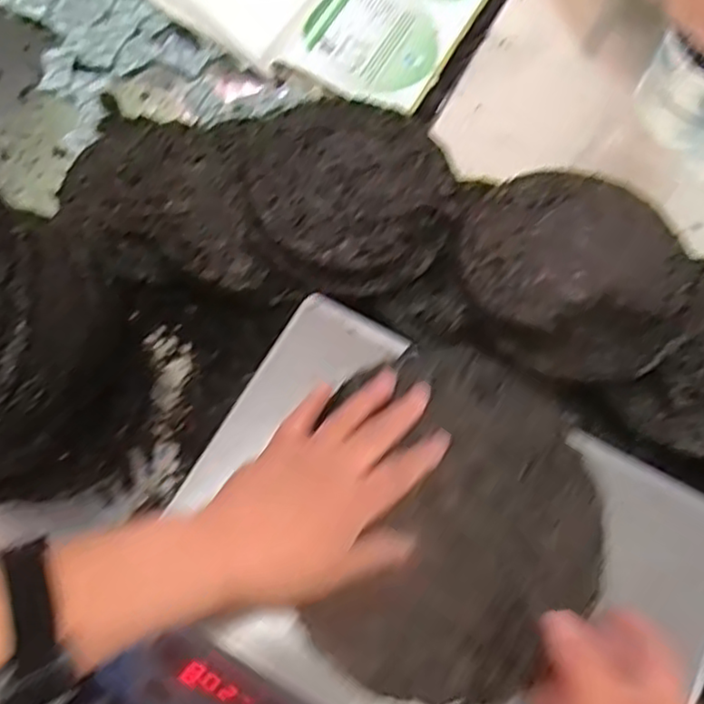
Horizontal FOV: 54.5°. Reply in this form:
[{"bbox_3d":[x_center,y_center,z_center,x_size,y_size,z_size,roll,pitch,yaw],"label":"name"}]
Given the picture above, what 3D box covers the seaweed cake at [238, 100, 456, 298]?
[{"bbox_3d":[0.000,-0.155,0.656,0.193,0.038,0.201,1,68,-2],"label":"seaweed cake"}]

